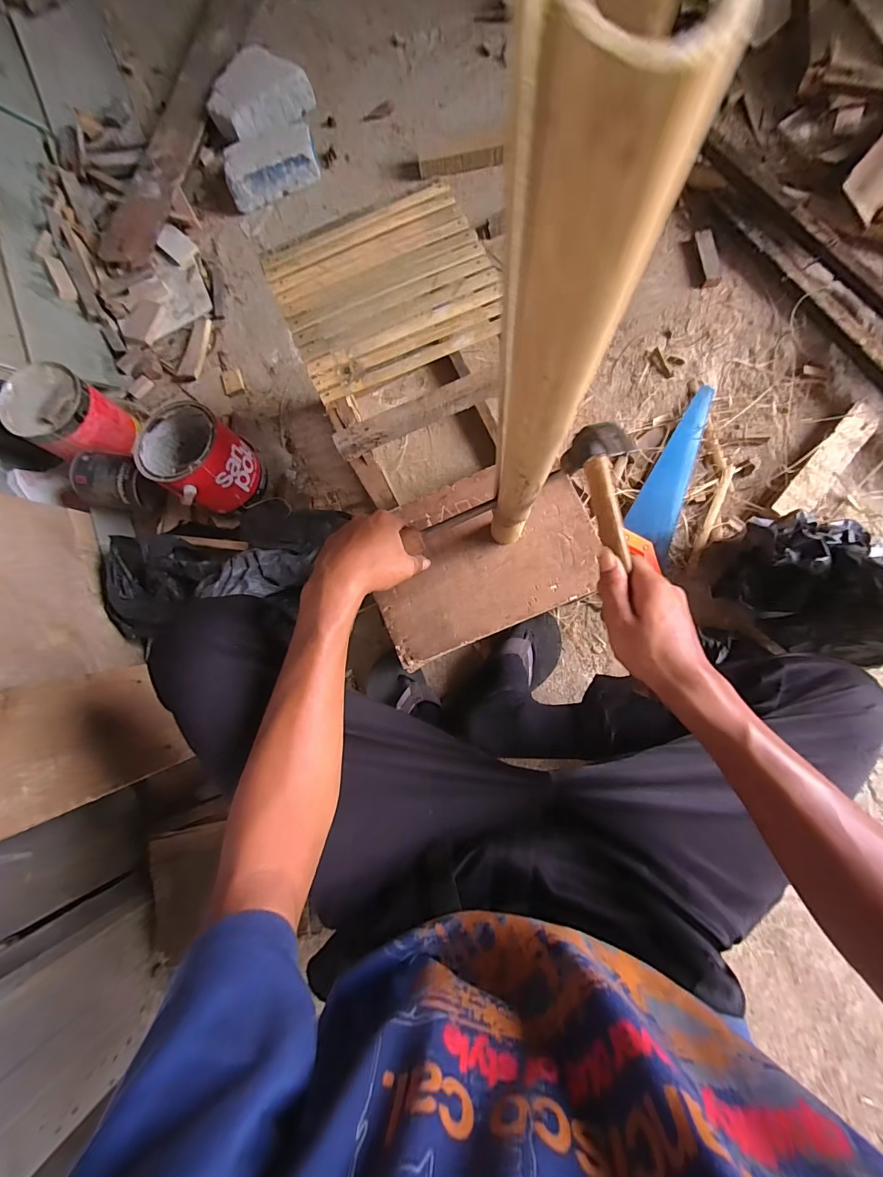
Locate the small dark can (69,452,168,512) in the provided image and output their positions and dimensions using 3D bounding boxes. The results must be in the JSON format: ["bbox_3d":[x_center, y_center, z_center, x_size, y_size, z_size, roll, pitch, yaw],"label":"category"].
[{"bbox_3d":[-0.627,-0.201,0.816,0.133,0.093,0.092,10,81,9],"label":"small dark can"}]

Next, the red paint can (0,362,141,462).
[{"bbox_3d":[-0.727,-0.333,0.831,0.165,0.140,0.149,29,84,11],"label":"red paint can"}]

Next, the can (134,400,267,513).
[{"bbox_3d":[-0.435,-0.233,0.767,0.167,0.143,0.148,40,86,12],"label":"can"}]

